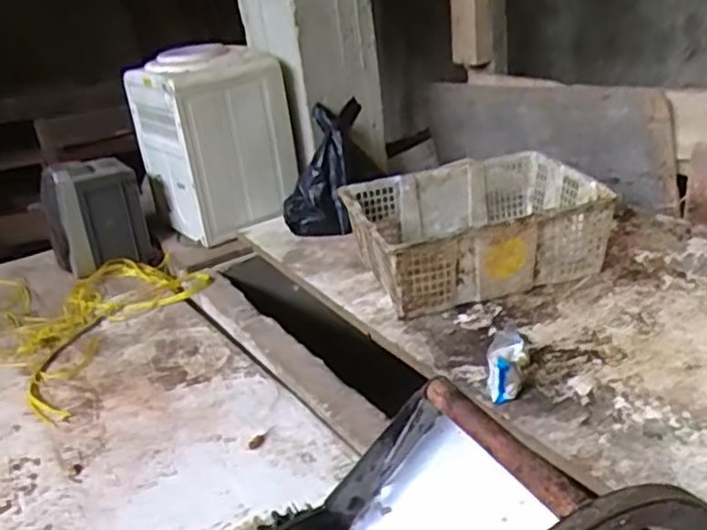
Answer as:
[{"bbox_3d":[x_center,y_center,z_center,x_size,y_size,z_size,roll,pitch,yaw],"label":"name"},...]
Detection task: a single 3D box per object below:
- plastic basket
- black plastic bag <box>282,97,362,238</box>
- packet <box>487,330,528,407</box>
[{"bbox_3d":[0.242,-0.072,1.419,0.473,0.174,0.347,-12,26,-11],"label":"plastic basket"},{"bbox_3d":[-0.072,-0.239,1.673,0.165,0.345,0.118,6,-11,26],"label":"black plastic bag"},{"bbox_3d":[0.240,0.156,1.065,0.059,0.060,0.134,-1,26,12],"label":"packet"}]

